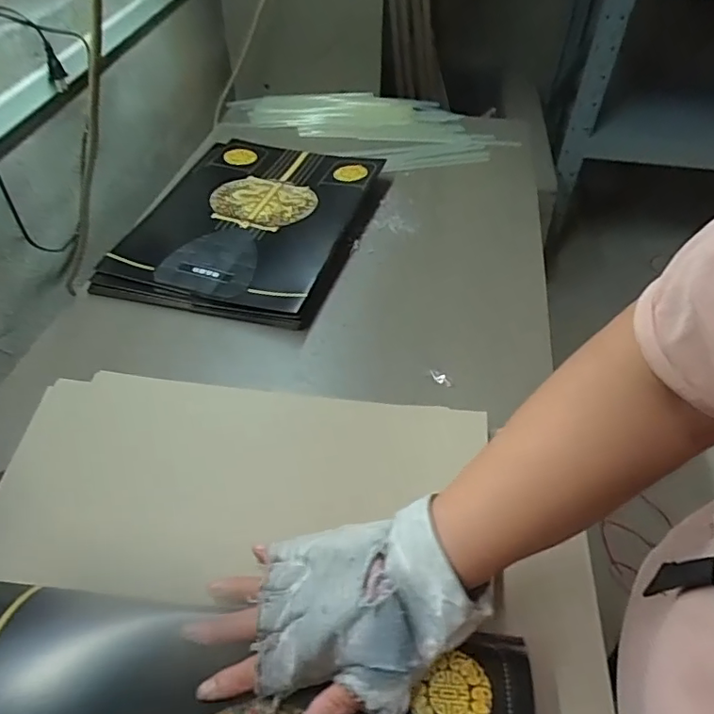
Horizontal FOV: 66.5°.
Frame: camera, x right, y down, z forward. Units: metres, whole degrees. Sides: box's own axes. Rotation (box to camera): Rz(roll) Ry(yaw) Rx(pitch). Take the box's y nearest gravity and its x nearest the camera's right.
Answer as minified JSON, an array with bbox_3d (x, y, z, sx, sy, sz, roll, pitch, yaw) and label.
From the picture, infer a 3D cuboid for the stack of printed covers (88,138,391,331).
[{"bbox_3d":[-0.145,-0.208,0.786,0.307,0.033,0.400,12,47,10],"label":"stack of printed covers"}]

